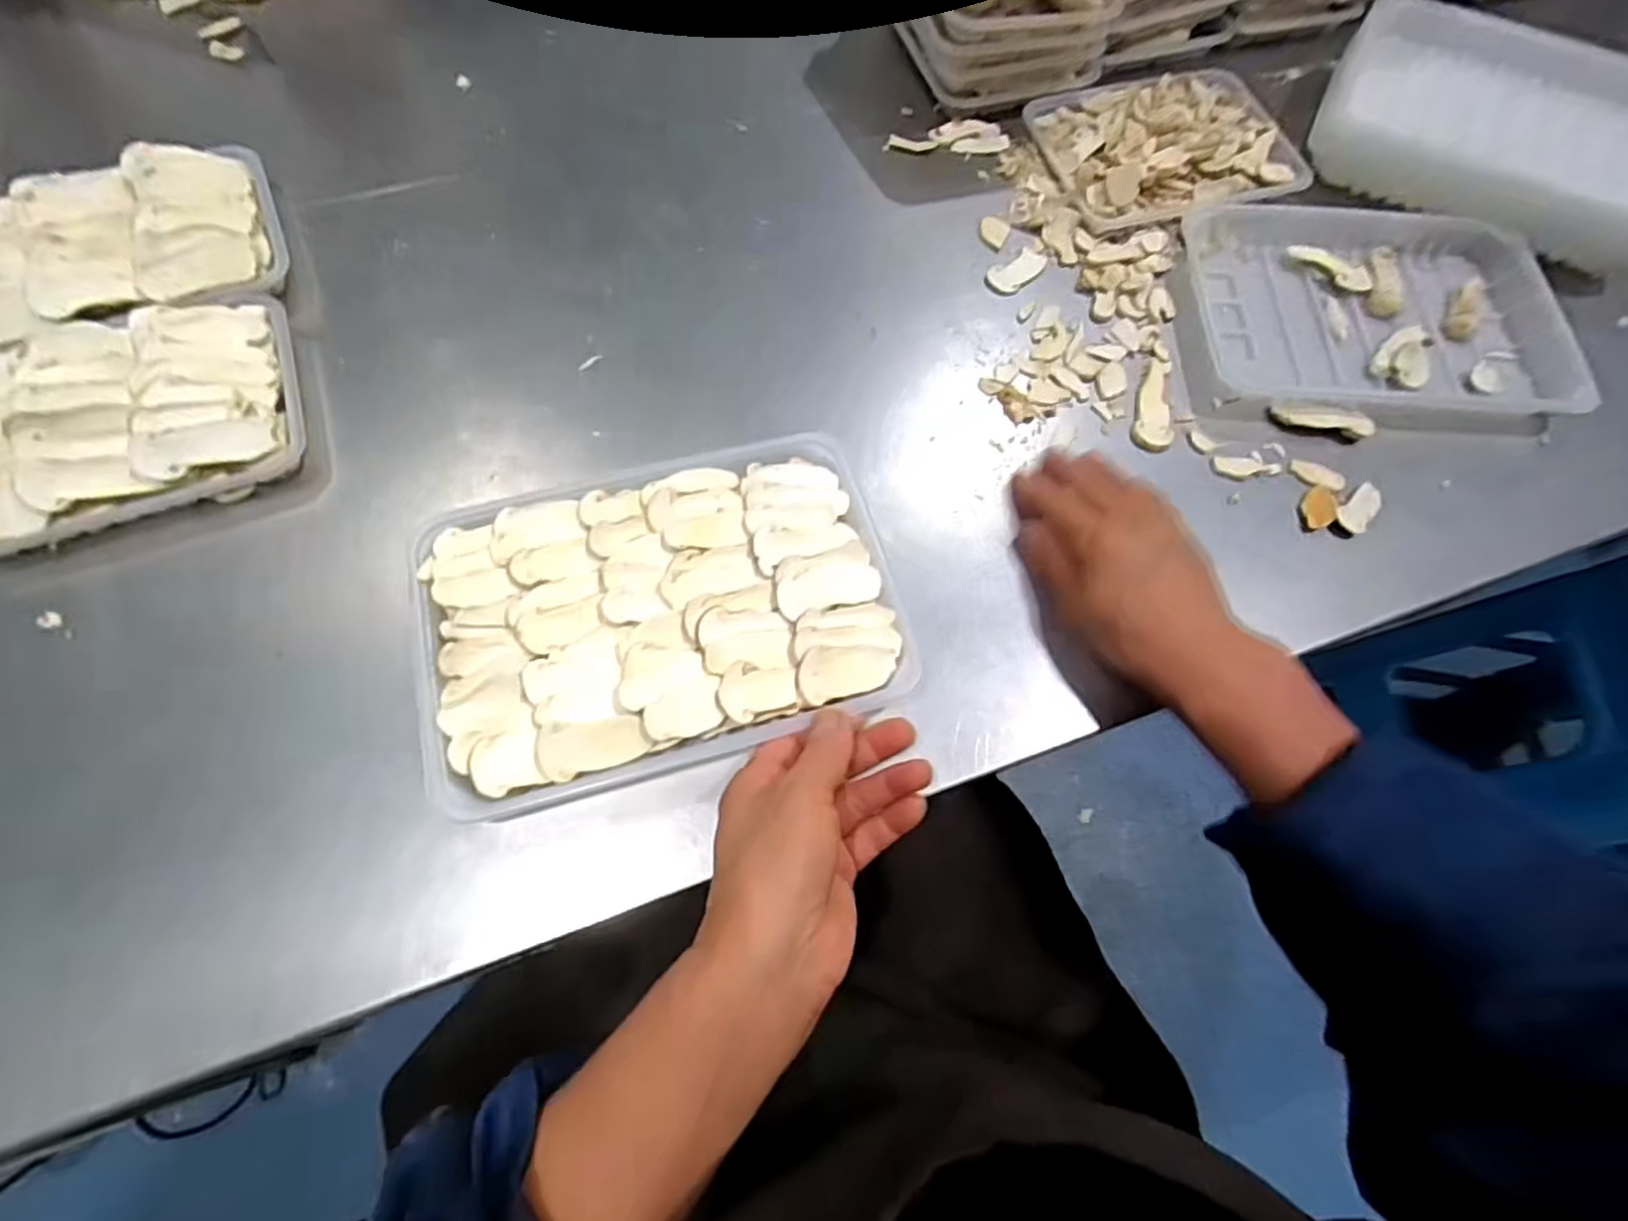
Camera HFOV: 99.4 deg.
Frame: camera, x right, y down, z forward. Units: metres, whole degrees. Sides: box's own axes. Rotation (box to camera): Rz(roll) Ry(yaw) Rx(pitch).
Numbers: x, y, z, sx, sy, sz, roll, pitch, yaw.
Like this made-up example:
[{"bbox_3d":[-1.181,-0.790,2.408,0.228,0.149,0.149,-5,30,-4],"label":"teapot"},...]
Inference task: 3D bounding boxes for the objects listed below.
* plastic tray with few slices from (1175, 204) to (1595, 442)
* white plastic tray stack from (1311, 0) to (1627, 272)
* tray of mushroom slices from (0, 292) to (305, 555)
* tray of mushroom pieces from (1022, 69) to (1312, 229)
[{"bbox_3d":[0.357,-0.192,0.449,0.226,0.029,0.177,5,68,-1],"label":"plastic tray with few slices"},{"bbox_3d":[0.488,-0.345,0.488,0.244,0.054,0.179,26,69,8],"label":"white plastic tray stack"},{"bbox_3d":[-0.382,-0.109,0.381,0.175,0.038,0.125,-21,71,-11],"label":"tray of mushroom slices"},{"bbox_3d":[0.256,-0.342,0.506,0.170,0.030,0.130,-11,69,-7],"label":"tray of mushroom pieces"}]

